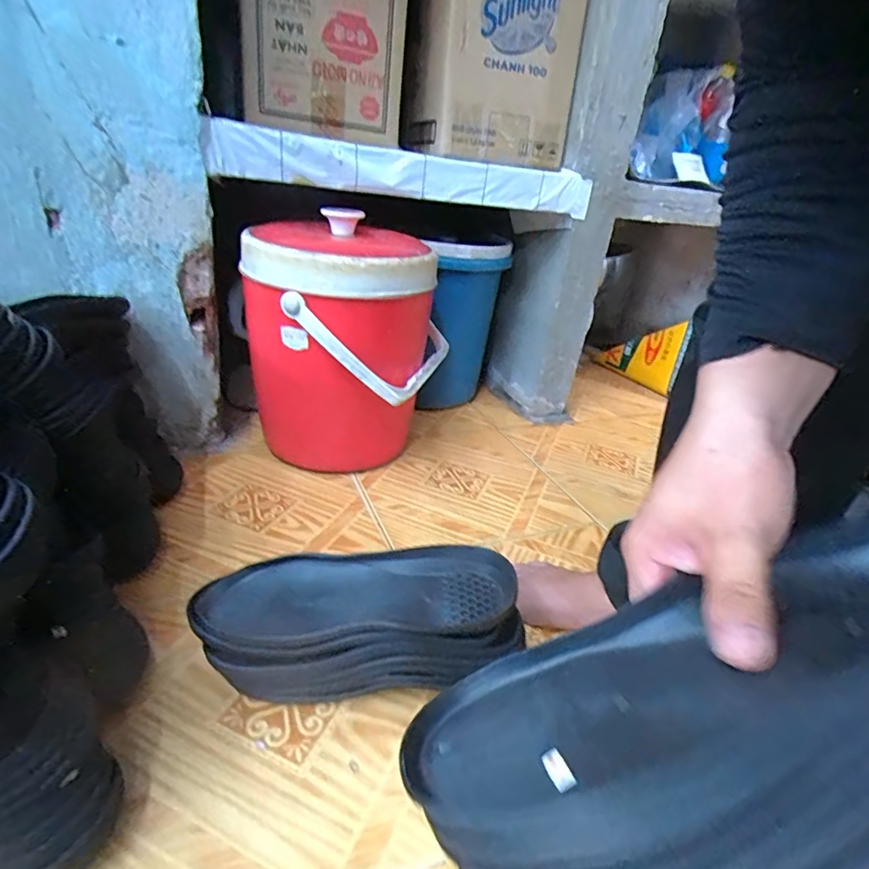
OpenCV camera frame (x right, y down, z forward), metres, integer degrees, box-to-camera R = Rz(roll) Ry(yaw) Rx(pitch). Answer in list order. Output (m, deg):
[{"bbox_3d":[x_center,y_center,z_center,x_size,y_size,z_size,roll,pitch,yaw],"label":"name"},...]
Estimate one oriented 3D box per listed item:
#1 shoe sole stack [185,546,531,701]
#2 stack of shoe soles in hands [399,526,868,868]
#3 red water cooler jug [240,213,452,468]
[{"bbox_3d":[-0.068,0.175,0.477,0.272,0.097,0.113,1,27,-11],"label":"shoe sole stack"},{"bbox_3d":[0.124,0.105,0.216,0.270,0.070,0.136,-22,7,-9],"label":"stack of shoe soles in hands"},{"bbox_3d":[-0.134,-0.122,0.766,0.250,0.340,0.234,14,29,15],"label":"red water cooler jug"}]

